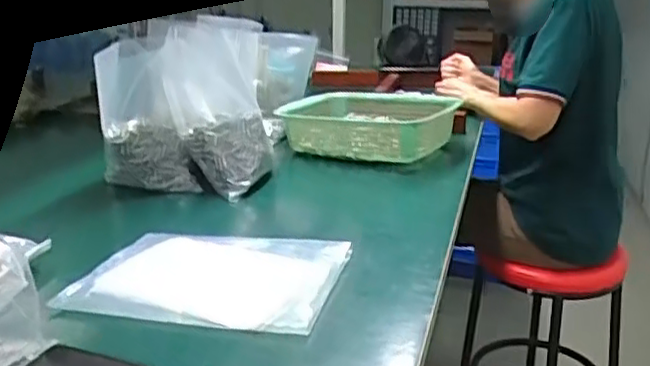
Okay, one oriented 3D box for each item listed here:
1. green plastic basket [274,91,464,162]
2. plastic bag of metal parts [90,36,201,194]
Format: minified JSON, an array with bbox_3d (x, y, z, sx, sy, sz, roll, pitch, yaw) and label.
[{"bbox_3d":[0.074,-0.097,1.153,0.260,0.082,0.223,9,20,25],"label":"green plastic basket"},{"bbox_3d":[-0.251,-0.093,0.942,0.121,0.208,0.049,-1,18,-5],"label":"plastic bag of metal parts"}]

